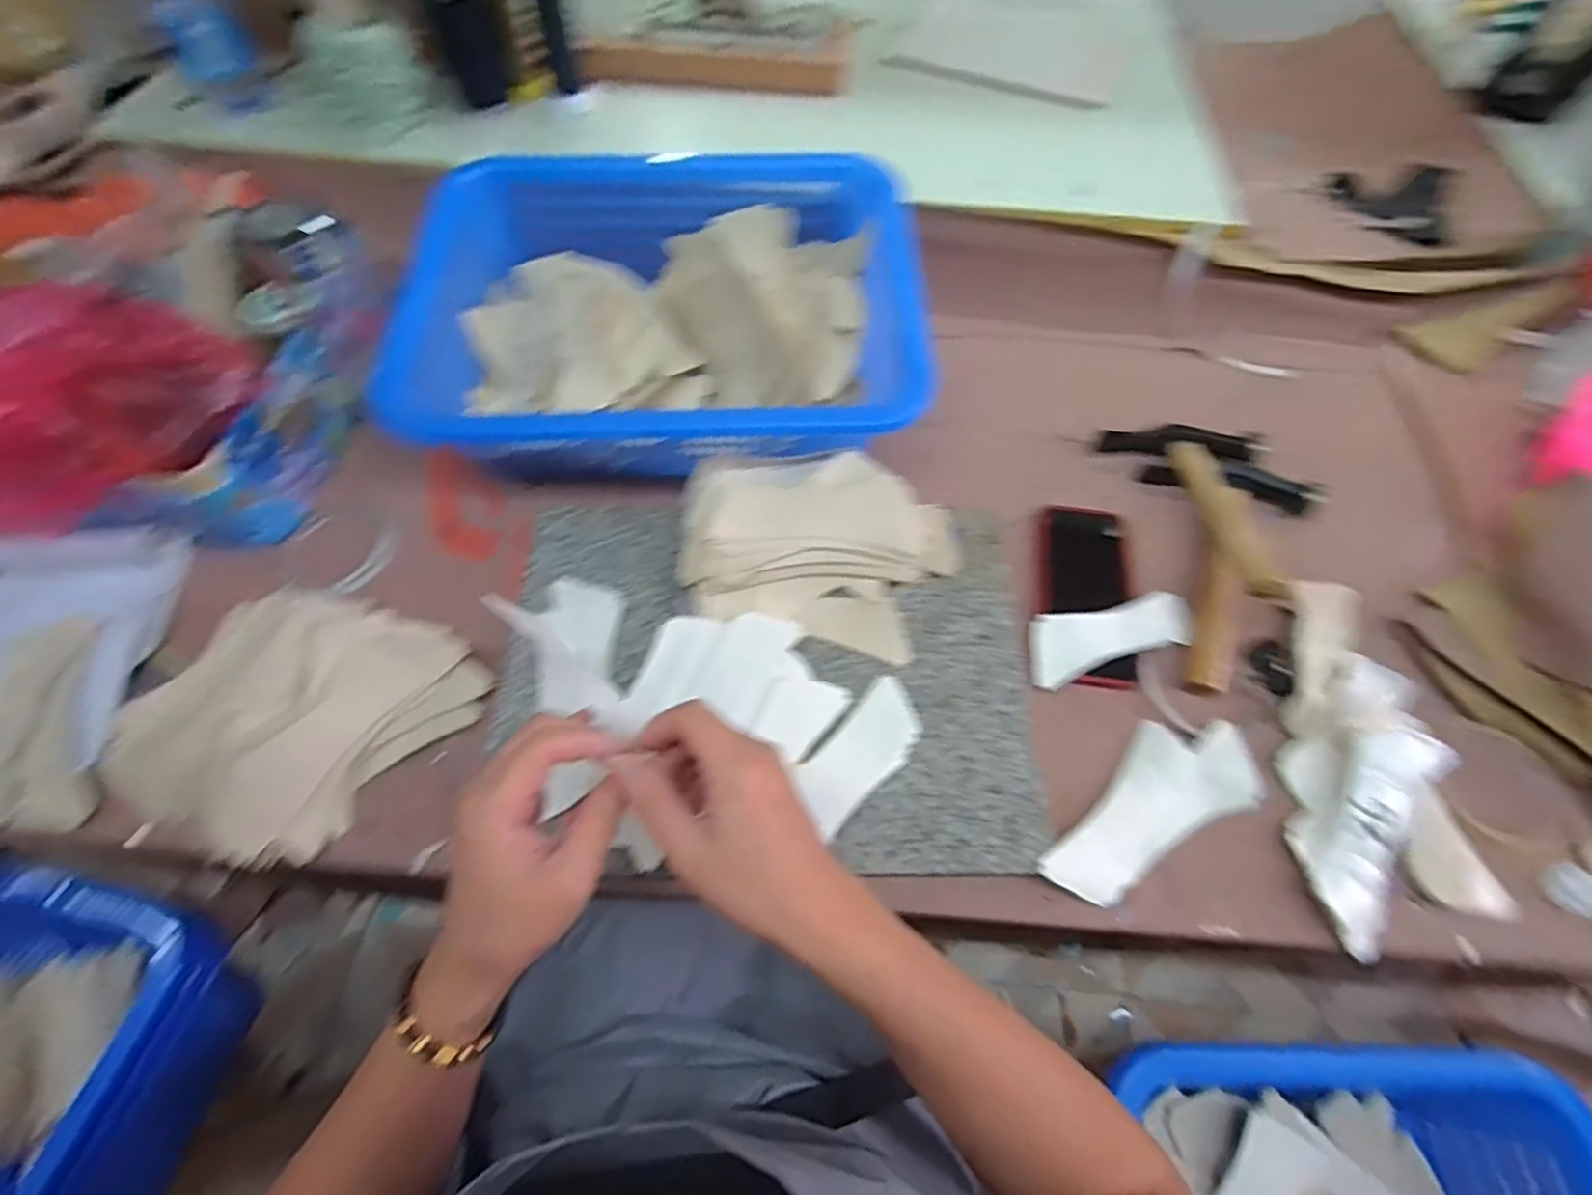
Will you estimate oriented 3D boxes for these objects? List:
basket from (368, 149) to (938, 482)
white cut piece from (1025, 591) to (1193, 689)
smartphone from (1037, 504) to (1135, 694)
[{"bbox_3d":[-0.117,-0.280,0.628,0.450,0.134,0.352,0,60,3],"label":"basket"},{"bbox_3d":[0.256,0.032,0.541,0.146,0.010,0.058,-10,65,-8],"label":"white cut piece"},{"bbox_3d":[0.245,-0.004,0.565,0.074,0.017,0.167,7,60,7],"label":"smartphone"}]

